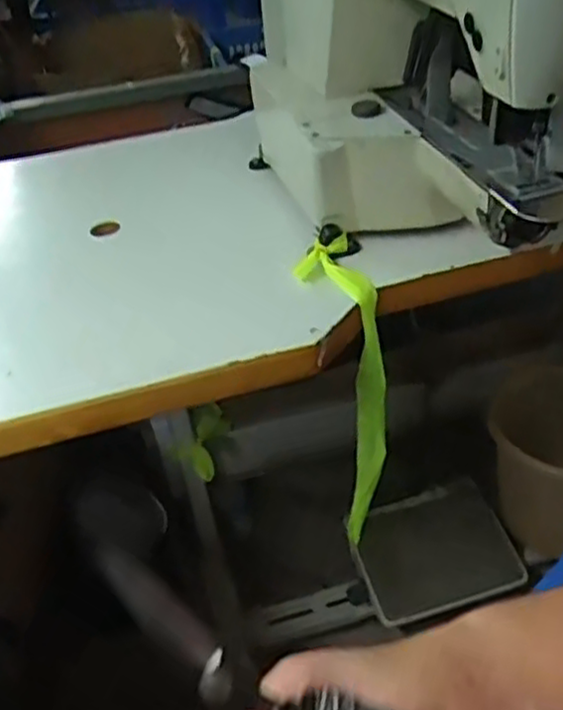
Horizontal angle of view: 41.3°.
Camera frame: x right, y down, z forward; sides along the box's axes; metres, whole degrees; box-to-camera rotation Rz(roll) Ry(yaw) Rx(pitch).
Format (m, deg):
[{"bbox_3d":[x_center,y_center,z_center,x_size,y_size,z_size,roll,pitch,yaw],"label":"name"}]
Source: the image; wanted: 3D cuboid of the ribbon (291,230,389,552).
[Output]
[{"bbox_3d":[0.075,0.048,0.888,0.067,0.365,0.129,-13,39,-8],"label":"ribbon"}]

